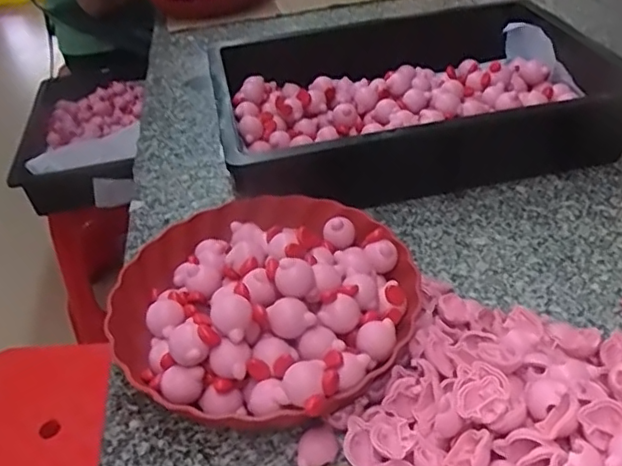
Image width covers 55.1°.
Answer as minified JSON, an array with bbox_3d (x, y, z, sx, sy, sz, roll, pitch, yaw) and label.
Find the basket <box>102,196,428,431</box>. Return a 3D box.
[{"bbox_3d":[-0.039,0.054,0.492,0.242,0.105,0.231,-6,38,4],"label":"basket"}]

